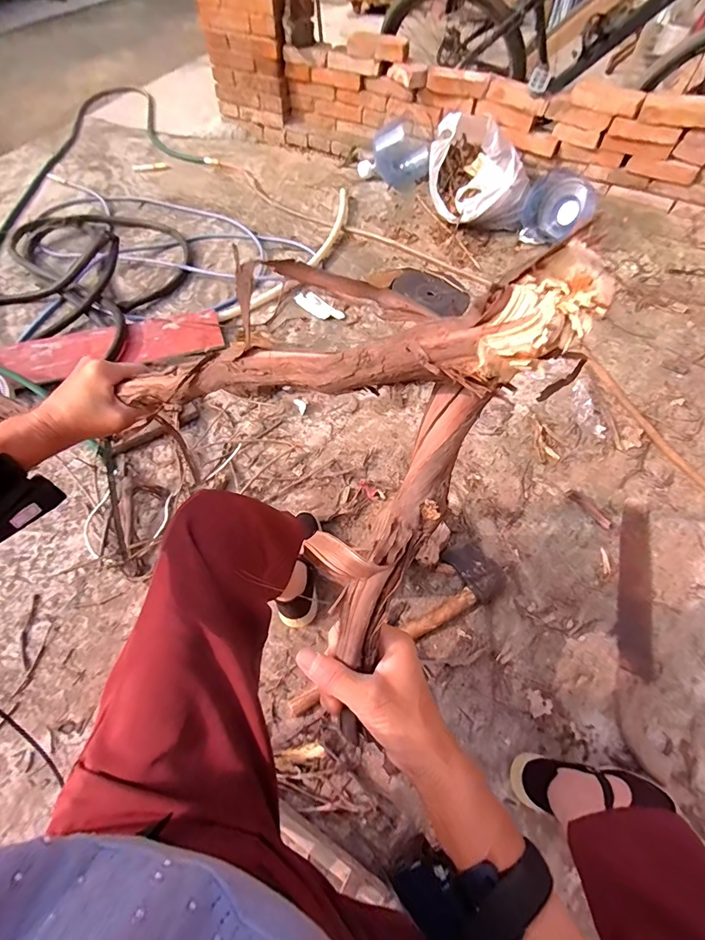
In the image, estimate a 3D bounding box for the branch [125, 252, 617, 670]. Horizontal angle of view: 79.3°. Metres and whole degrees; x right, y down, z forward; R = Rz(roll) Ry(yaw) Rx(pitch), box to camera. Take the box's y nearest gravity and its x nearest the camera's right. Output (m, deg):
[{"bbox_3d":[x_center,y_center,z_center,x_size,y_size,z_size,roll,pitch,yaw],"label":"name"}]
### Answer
[{"bbox_3d":[-0.037,-0.058,0.284,0.079,0.260,0.293,-2,43,-44],"label":"branch"}]

